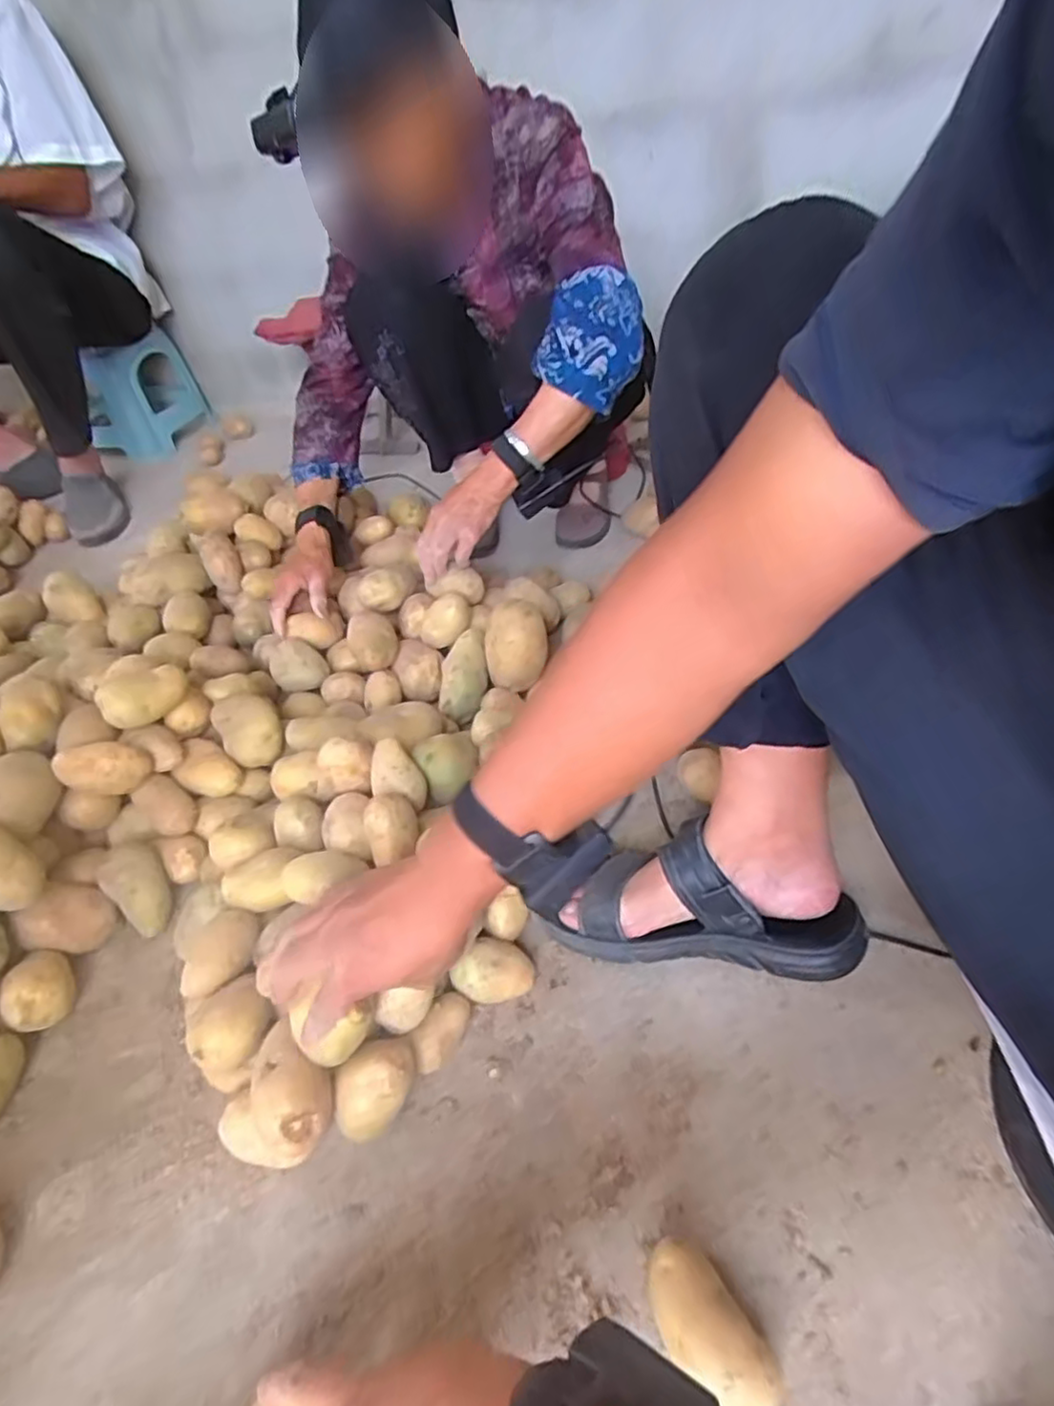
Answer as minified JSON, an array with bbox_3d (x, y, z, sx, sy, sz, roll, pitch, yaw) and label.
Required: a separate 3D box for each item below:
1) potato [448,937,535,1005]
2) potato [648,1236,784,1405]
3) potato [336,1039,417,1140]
[{"bbox_3d":[-0.028,0.232,0.574,0.066,0.055,0.042,-16,43,-10],"label":"potato"},{"bbox_3d":[0.106,0.374,0.401,0.047,0.048,0.085,-27,46,-21],"label":"potato"},{"bbox_3d":[-0.111,0.278,0.490,0.043,0.039,0.066,29,53,33],"label":"potato"}]

